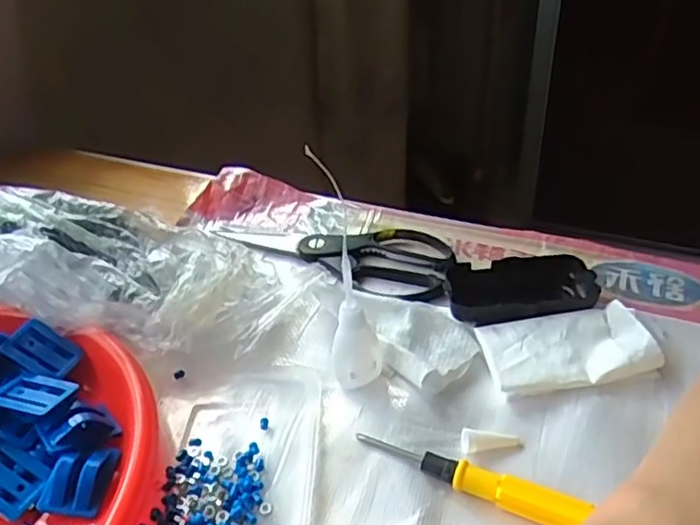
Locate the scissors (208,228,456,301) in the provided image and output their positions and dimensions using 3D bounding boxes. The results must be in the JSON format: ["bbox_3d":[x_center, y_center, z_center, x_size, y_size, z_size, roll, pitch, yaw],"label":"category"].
[{"bbox_3d":[-0.009,-0.019,0.562,0.216,0.010,0.094,19,42,26],"label":"scissors"}]

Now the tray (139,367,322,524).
[{"bbox_3d":[-0.070,0.128,0.388,0.096,0.010,0.164,1,37,6],"label":"tray"}]

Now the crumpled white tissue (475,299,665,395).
[{"bbox_3d":[0.150,0.059,0.449,0.113,0.015,0.059,-8,37,-6],"label":"crumpled white tissue"}]

